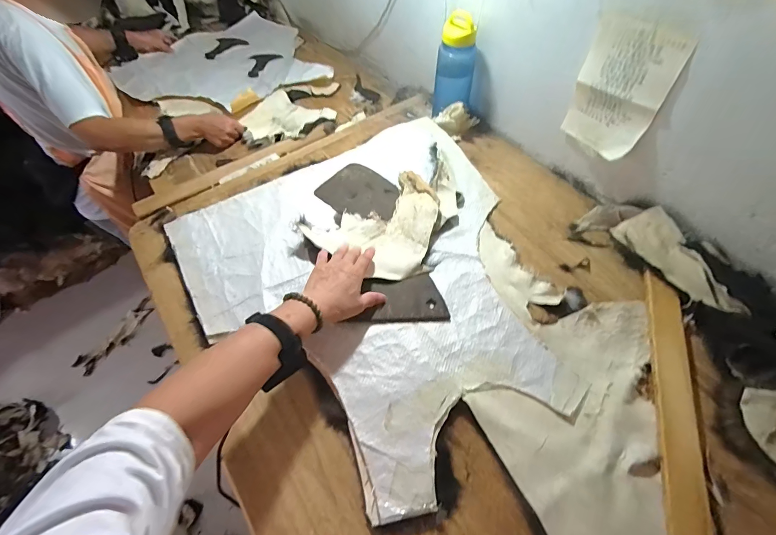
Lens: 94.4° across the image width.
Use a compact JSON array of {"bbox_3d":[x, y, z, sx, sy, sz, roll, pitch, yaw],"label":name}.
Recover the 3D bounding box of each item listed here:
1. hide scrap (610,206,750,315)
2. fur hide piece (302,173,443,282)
[{"bbox_3d":[0.459,-0.004,0.580,0.074,0.025,0.196,-32,64,19],"label":"hide scrap"},{"bbox_3d":[0.001,-0.069,0.644,0.245,0.040,0.188,-35,62,-17],"label":"fur hide piece"}]

